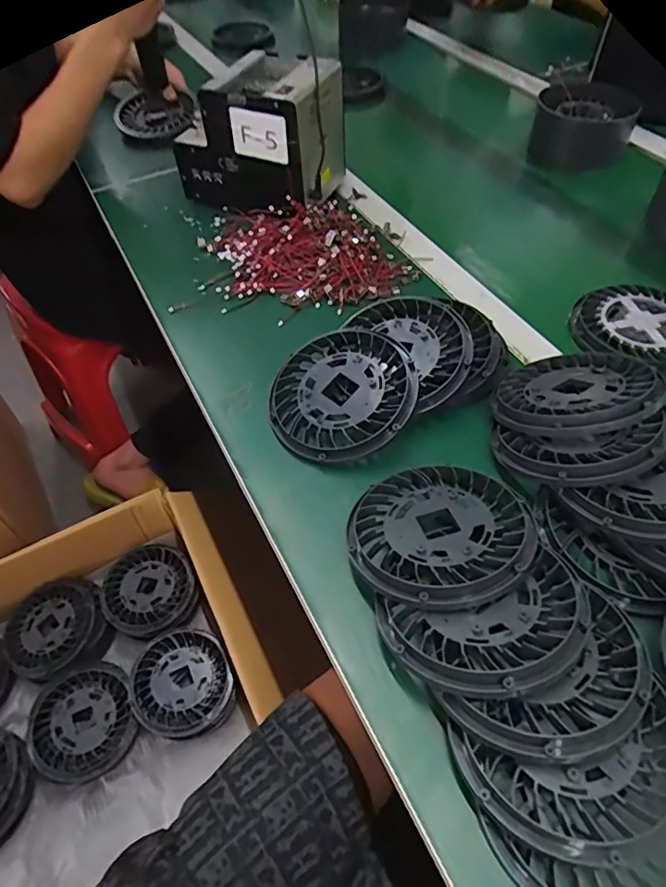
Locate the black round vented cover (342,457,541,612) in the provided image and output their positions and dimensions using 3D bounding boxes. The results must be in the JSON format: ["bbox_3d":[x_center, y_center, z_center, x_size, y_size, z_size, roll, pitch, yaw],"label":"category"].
[{"bbox_3d":[0.077,0.063,0.401,0.124,0.014,0.127,-8,37,6],"label":"black round vented cover"}]

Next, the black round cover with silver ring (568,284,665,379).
[{"bbox_3d":[0.314,-0.117,0.569,0.124,0.020,0.126,-1,51,1],"label":"black round cover with silver ring"}]

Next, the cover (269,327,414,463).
[{"bbox_3d":[0.009,-0.043,0.493,0.128,0.023,0.128,-9,58,15],"label":"cover"}]

